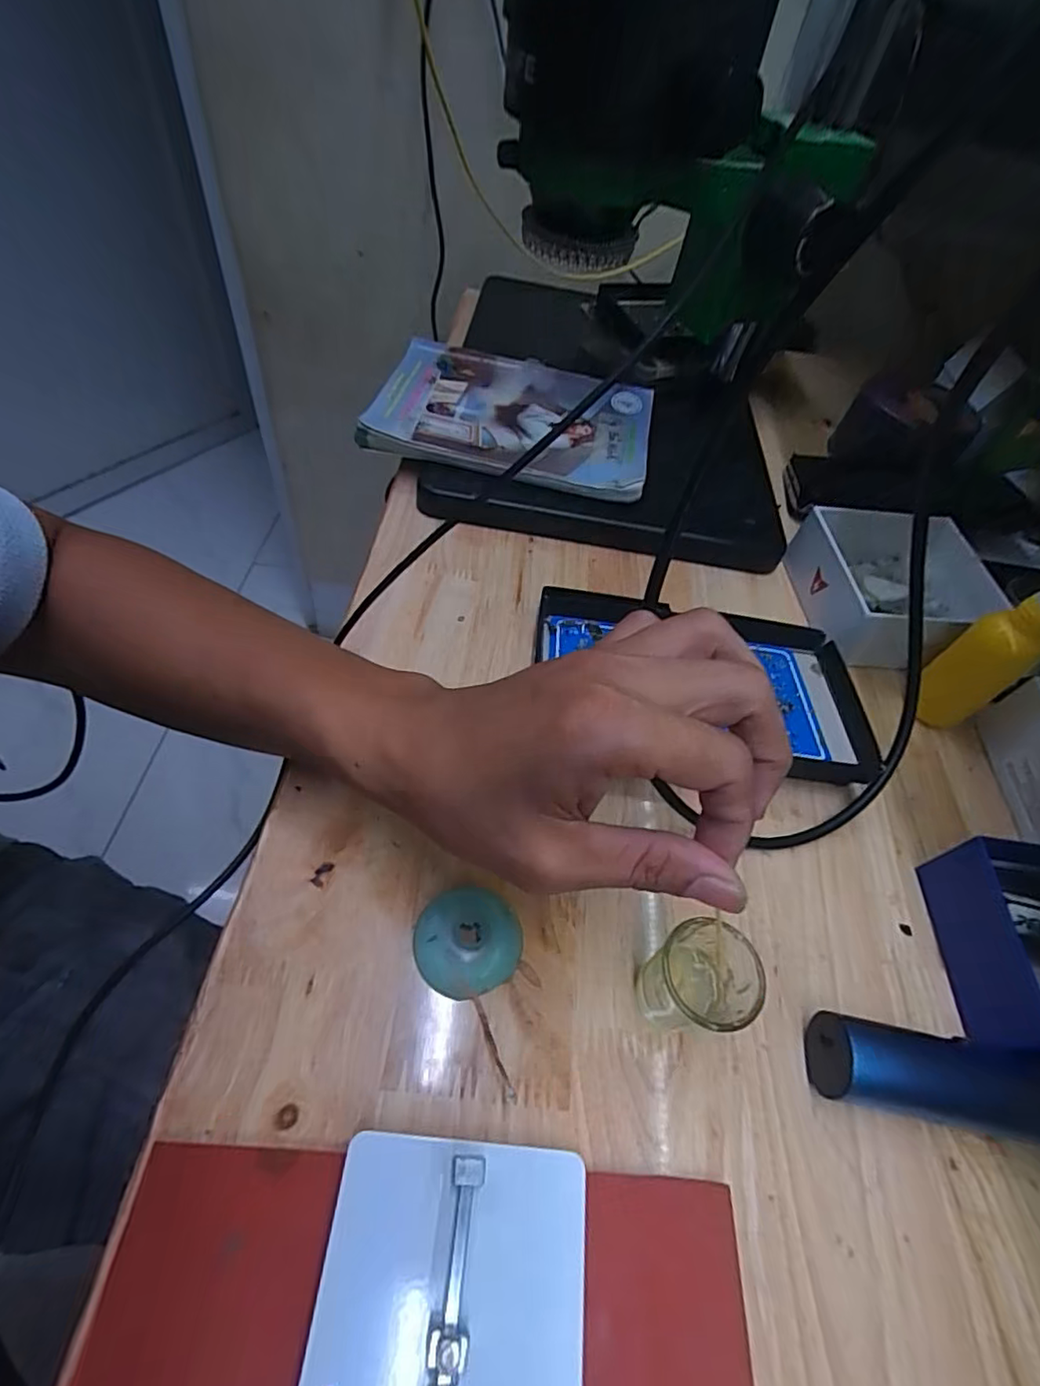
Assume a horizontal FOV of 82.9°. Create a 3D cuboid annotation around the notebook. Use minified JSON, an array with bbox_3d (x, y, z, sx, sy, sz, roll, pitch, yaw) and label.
[{"bbox_3d":[-0.003,-0.209,0.441,0.199,0.012,0.145,13,60,-1],"label":"notebook"}]

